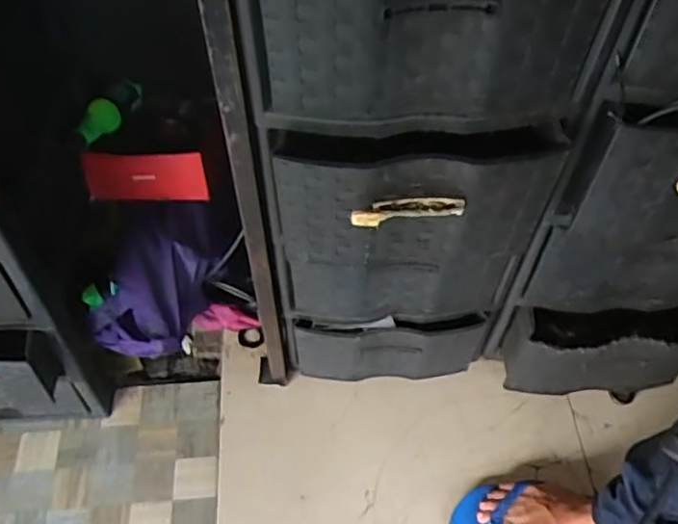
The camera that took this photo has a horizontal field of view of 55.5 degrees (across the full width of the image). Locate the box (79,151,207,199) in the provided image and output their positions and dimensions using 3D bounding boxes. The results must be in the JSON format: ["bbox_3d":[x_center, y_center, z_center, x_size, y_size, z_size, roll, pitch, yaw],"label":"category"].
[{"bbox_3d":[-0.311,-0.137,1.027,0.204,0.096,0.034,4,53,0],"label":"box"}]

